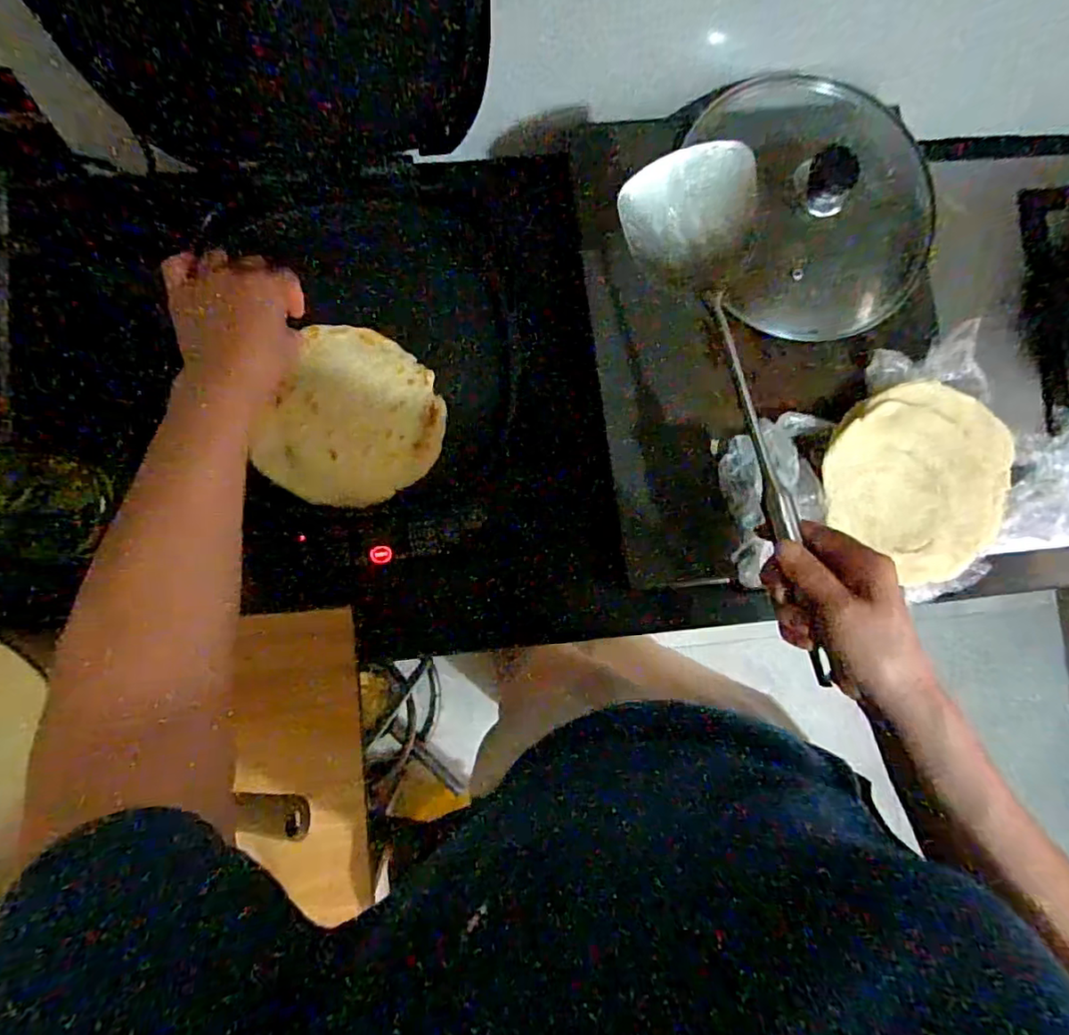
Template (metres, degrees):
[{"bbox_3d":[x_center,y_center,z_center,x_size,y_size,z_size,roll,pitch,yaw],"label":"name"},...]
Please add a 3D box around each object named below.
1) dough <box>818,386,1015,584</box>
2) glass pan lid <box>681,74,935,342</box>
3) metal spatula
[{"bbox_3d":[0.358,-0.037,0.530,0.174,0.014,0.170,0,87,-4],"label":"dough"},{"bbox_3d":[0.281,-0.295,0.544,0.218,0.065,0.225,0,87,-4],"label":"glass pan lid"},{"bbox_3d":[0.143,-0.072,0.409,0.095,0.051,0.373,-13,87,-5],"label":"metal spatula"}]

